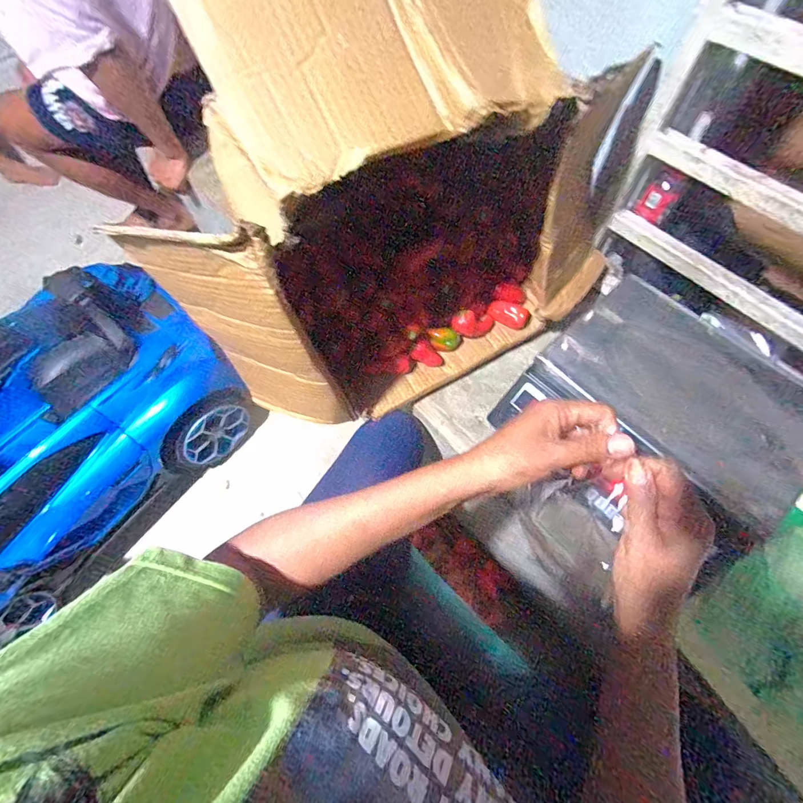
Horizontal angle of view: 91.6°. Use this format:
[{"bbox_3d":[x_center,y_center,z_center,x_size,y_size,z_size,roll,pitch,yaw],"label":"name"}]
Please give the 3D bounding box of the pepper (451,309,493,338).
[{"bbox_3d":[0.119,-0.131,0.663,0.080,0.039,0.027,0,57,-42],"label":"pepper"}]

